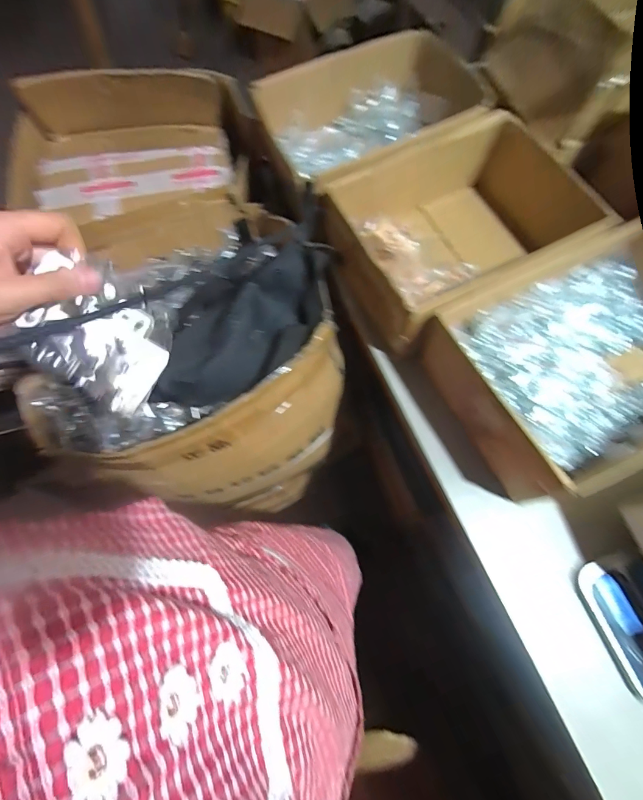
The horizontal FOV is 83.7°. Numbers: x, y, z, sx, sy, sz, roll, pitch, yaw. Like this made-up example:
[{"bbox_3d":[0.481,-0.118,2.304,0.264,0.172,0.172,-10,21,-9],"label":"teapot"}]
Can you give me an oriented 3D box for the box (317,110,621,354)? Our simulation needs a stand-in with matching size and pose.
[{"bbox_3d":[0.198,-0.255,0.550,0.326,0.157,0.264,-27,70,-9],"label":"box"}]

